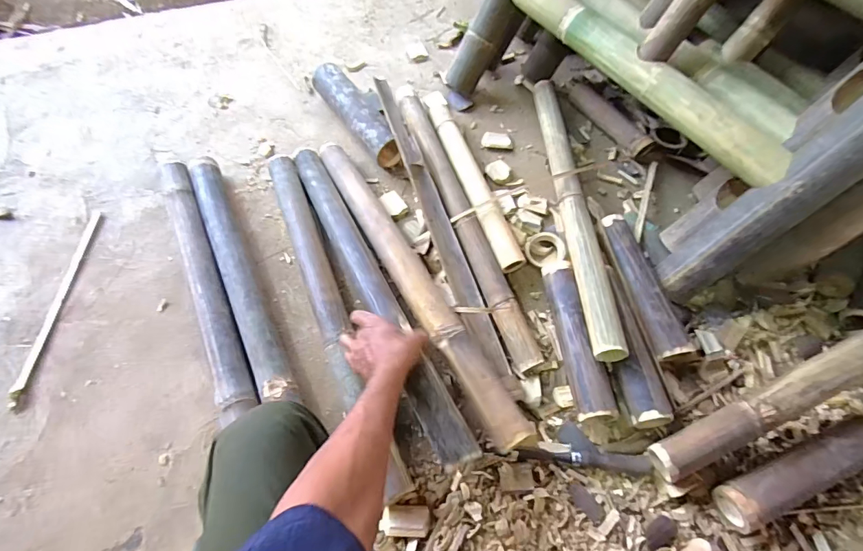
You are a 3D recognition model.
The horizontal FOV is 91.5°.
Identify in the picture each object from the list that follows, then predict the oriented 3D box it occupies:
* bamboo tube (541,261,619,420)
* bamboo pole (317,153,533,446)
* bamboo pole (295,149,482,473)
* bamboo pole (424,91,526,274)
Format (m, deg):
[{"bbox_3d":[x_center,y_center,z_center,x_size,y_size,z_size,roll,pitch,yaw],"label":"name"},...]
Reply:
[{"bbox_3d":[0.237,0.098,0.689,0.055,0.055,0.268,-3,62,-3],"label":"bamboo tube"},{"bbox_3d":[-0.036,0.002,0.724,0.068,0.073,0.629,-26,64,-15],"label":"bamboo pole"},{"bbox_3d":[-0.115,0.011,0.720,0.070,0.073,0.651,-24,62,-14],"label":"bamboo pole"},{"bbox_3d":[0.071,-0.218,0.861,0.056,0.045,0.489,-15,63,-10],"label":"bamboo pole"}]

